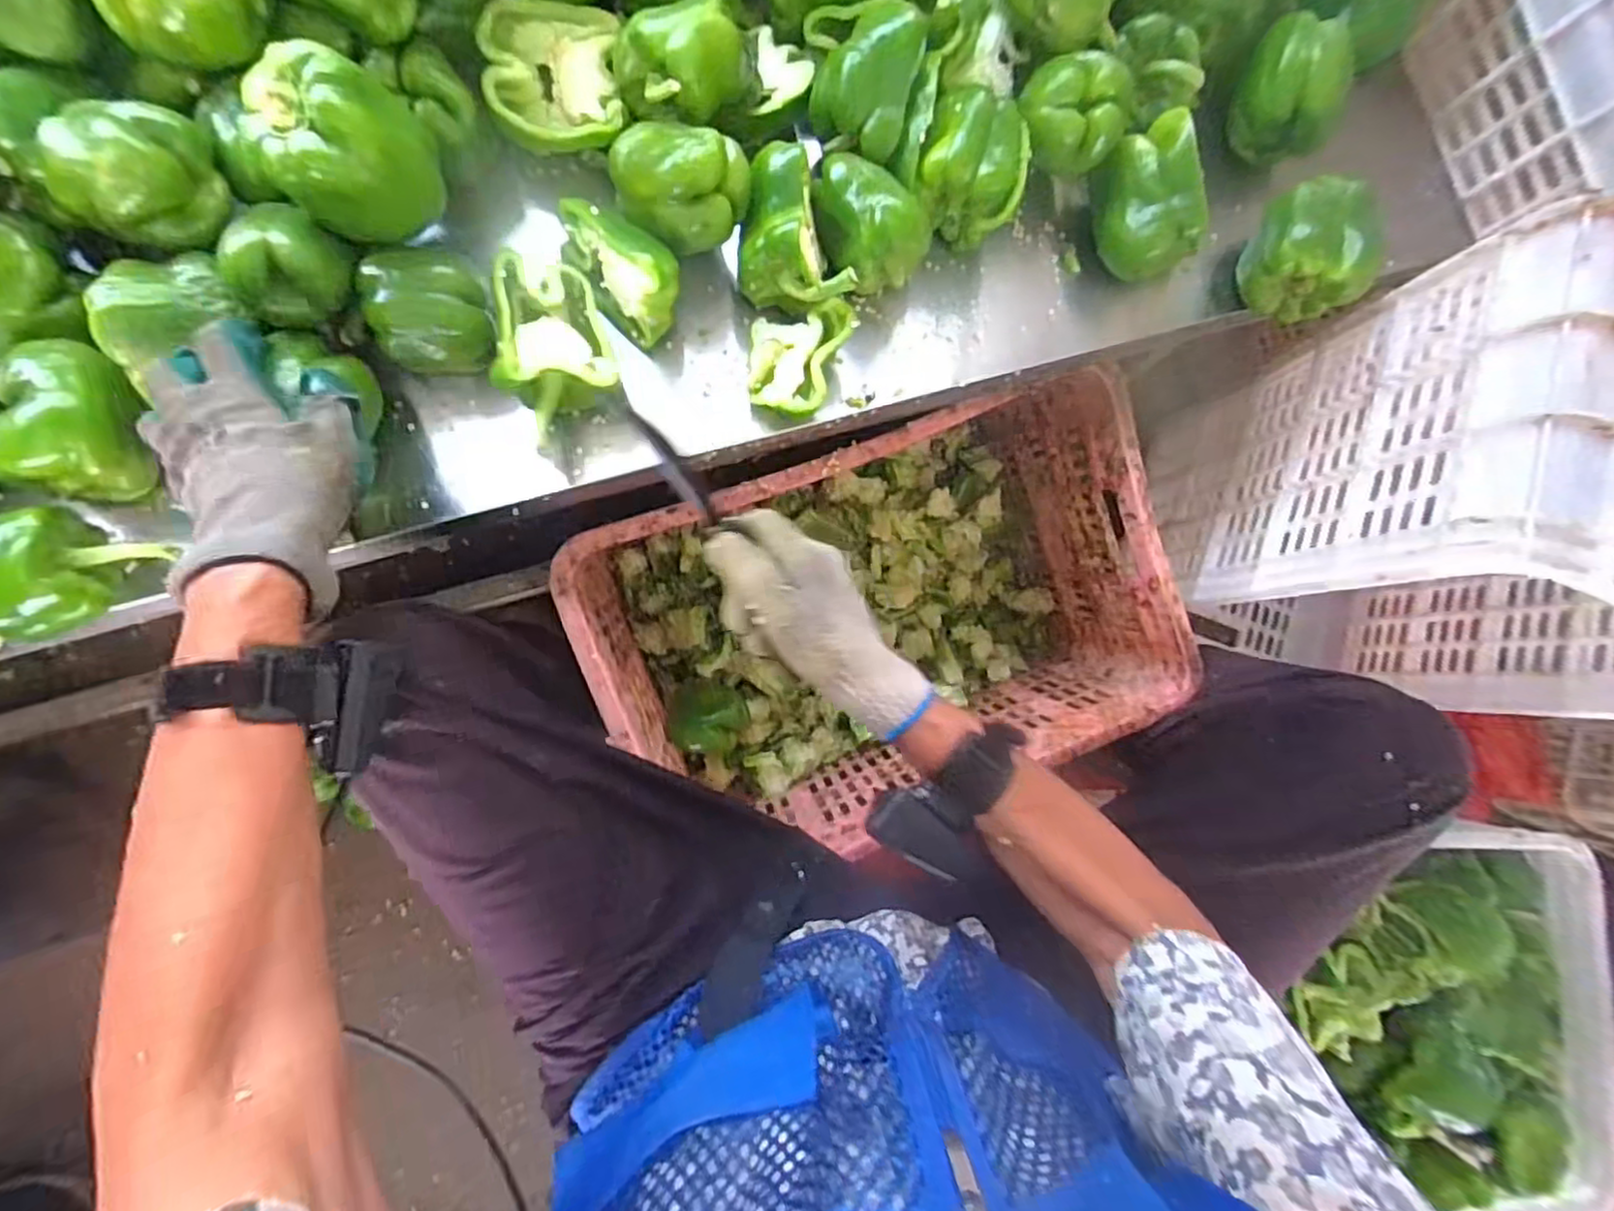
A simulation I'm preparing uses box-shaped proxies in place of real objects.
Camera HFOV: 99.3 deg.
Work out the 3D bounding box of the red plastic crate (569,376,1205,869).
[{"bbox_3d":[0.065,0.018,0.692,0.502,0.269,0.343,-22,88,-9],"label":"red plastic crate"}]

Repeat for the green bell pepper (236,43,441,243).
[{"bbox_3d":[-0.262,-0.263,0.396,0.079,0.070,0.077,1,85,-7],"label":"green bell pepper"}]

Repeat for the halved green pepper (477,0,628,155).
[{"bbox_3d":[-0.170,-0.354,0.465,0.087,0.042,0.084,-1,100,-11],"label":"halved green pepper"}]

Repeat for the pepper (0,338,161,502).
[{"bbox_3d":[-0.431,-0.109,0.405,0.057,0.060,0.083,-9,86,-8],"label":"pepper"}]

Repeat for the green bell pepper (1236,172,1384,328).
[{"bbox_3d":[0.394,-0.277,0.536,0.085,0.071,0.079,1,85,-7],"label":"green bell pepper"}]

